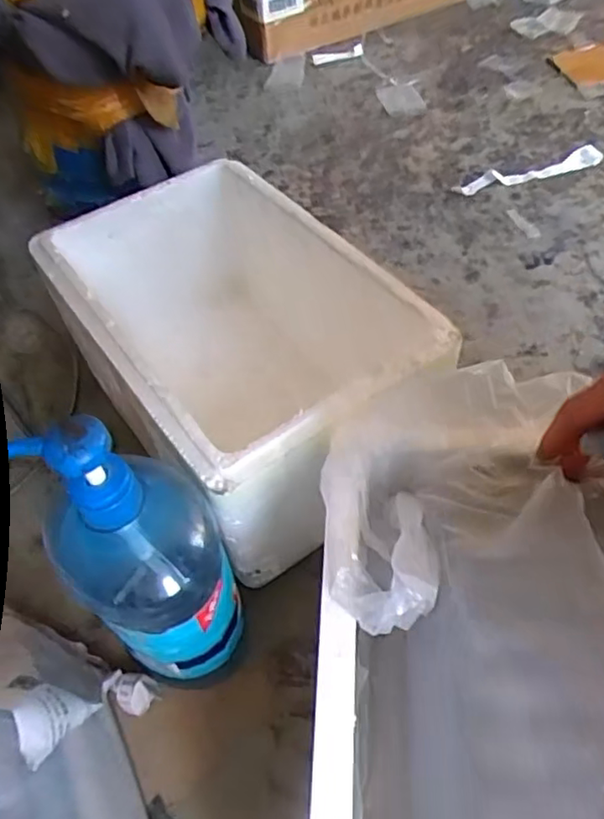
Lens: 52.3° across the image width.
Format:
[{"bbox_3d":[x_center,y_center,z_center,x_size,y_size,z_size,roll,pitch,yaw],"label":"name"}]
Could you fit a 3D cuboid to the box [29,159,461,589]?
[{"bbox_3d":[-0.057,-0.041,0.555,0.211,0.186,0.312,-32,57,-20],"label":"box"}]

